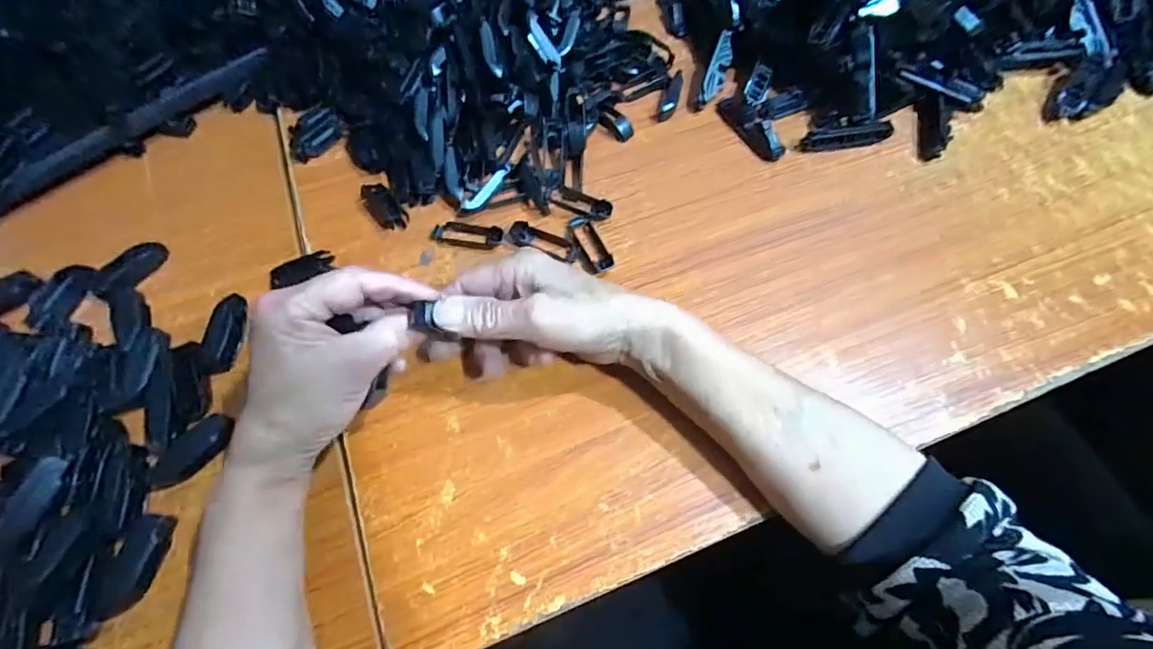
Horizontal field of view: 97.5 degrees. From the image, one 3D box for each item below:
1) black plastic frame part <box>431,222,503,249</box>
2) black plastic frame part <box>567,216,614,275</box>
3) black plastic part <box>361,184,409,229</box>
[{"bbox_3d":[-0.086,-0.072,0.399,0.056,0.009,0.018,11,65,5],"label":"black plastic frame part"},{"bbox_3d":[0.009,-0.063,0.395,0.022,0.007,0.053,-23,67,-11],"label":"black plastic frame part"},{"bbox_3d":[-0.154,-0.094,0.406,0.021,0.014,0.044,-37,70,-16],"label":"black plastic part"}]

